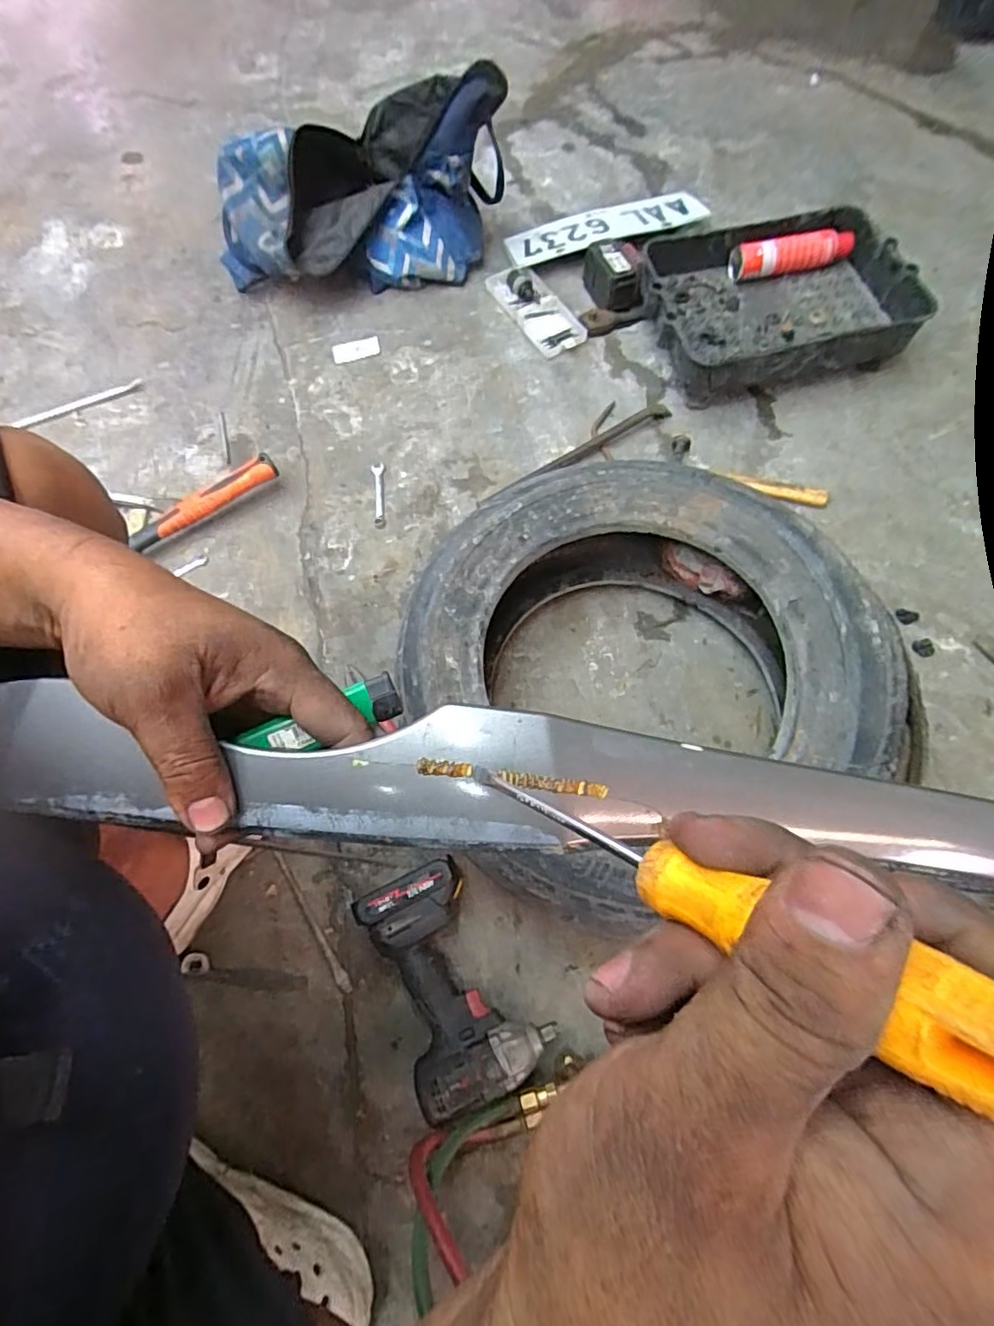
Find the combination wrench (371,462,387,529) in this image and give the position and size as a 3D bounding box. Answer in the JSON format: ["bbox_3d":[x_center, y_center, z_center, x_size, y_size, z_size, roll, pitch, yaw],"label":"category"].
[{"bbox_3d":[-0.187,-0.265,0.932,0.020,0.009,0.124,-6,65,-2],"label":"combination wrench"}]

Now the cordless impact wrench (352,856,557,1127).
[{"bbox_3d":[-0.046,0.329,0.613,0.133,0.079,0.216,-23,63,-7],"label":"cordless impact wrench"}]

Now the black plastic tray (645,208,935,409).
[{"bbox_3d":[0.454,-0.587,0.982,0.408,0.108,0.309,-9,65,-3],"label":"black plastic tray"}]

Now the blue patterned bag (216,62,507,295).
[{"bbox_3d":[-0.244,-0.835,1.031,0.512,0.265,0.223,-14,62,-3],"label":"blue patterned bag"}]

